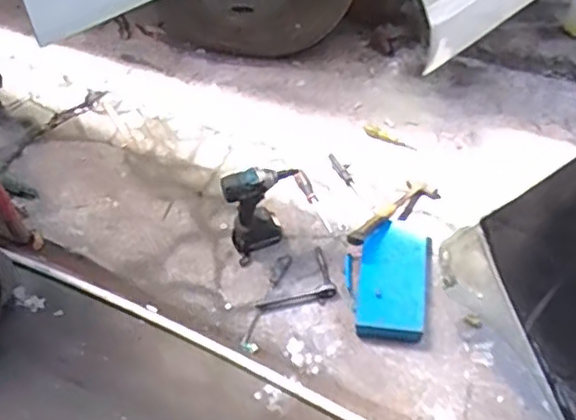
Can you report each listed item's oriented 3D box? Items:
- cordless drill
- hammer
[{"bbox_3d":[-0.058,0.007,1.582,0.176,0.253,0.099,-17,53,-11],"label":"cordless drill"},{"bbox_3d":[0.260,0.016,1.665,0.301,0.048,0.083,-32,63,-33],"label":"hammer"}]

